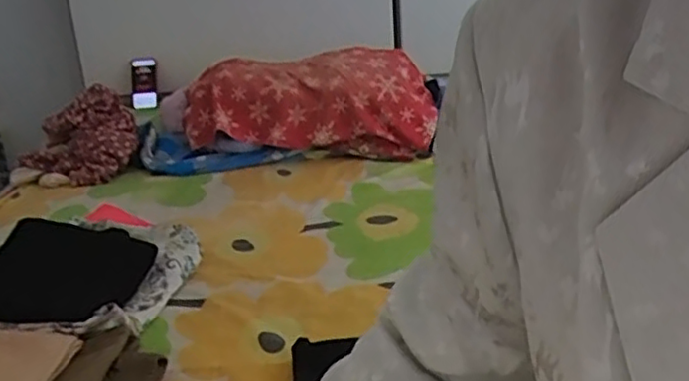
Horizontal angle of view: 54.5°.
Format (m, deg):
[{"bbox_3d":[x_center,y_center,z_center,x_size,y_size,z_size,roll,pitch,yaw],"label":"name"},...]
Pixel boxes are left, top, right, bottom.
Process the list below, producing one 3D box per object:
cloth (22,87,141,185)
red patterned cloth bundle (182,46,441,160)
[{"bbox_3d":[-0.662,-0.129,1.671,0.276,0.188,0.166,-12,24,-20],"label":"cloth"},{"bbox_3d":[-0.094,-0.208,1.677,0.610,0.214,0.277,-6,24,-5],"label":"red patterned cloth bundle"}]

